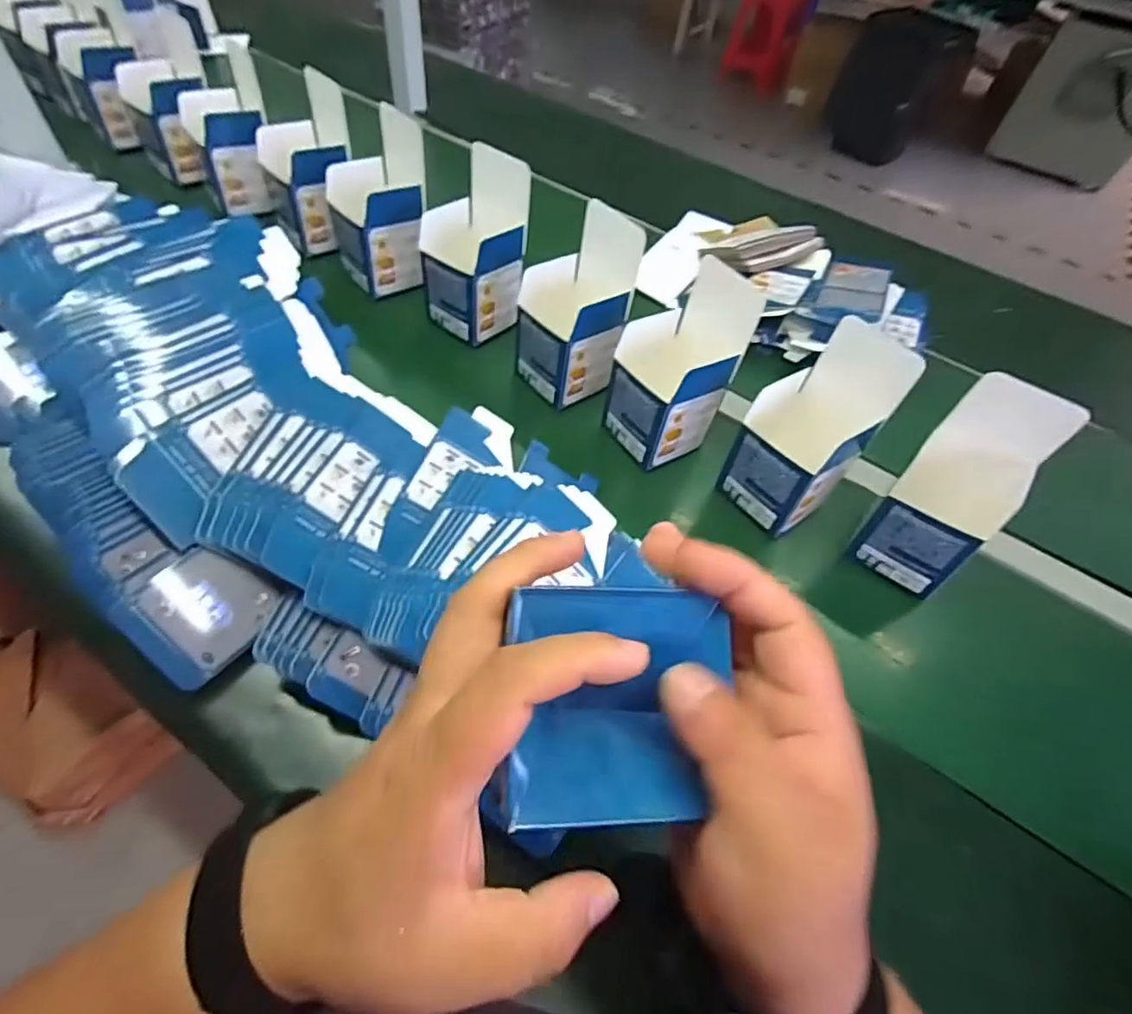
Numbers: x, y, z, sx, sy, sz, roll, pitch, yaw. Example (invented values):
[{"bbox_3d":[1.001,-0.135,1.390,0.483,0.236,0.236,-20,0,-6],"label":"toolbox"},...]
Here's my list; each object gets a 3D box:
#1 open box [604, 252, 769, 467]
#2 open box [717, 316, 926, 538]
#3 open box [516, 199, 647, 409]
[{"bbox_3d":[0.103,-0.140,0.569,0.107,0.158,0.099,-27,55,-20],"label":"open box"},{"bbox_3d":[0.220,-0.069,0.527,0.102,0.163,0.096,-32,57,-23],"label":"open box"},{"bbox_3d":[0.004,-0.210,0.608,0.100,0.164,0.101,-34,58,-24],"label":"open box"}]

